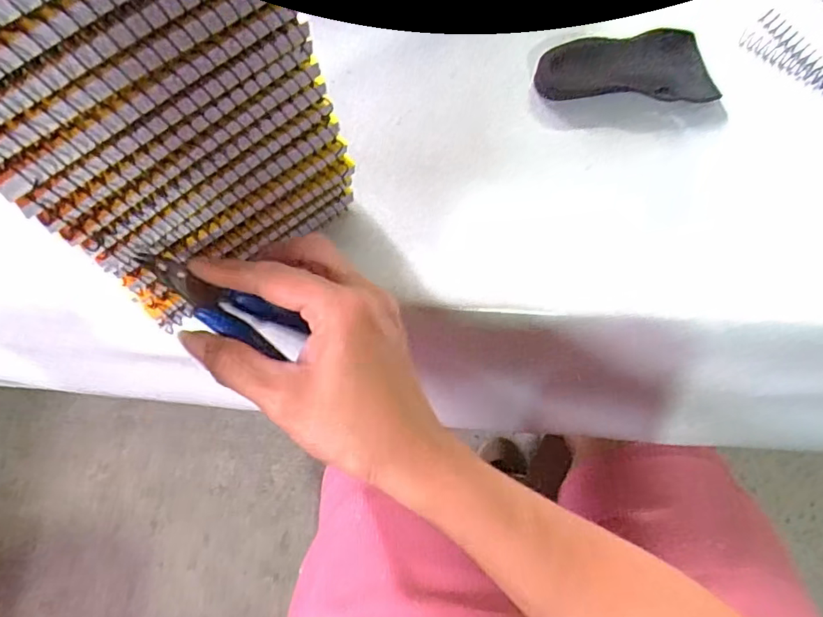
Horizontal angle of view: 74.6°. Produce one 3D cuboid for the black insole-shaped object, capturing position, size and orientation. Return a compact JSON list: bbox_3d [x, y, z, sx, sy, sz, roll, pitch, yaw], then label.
[{"bbox_3d":[0.142,-0.160,0.362,0.116,0.019,0.049,-1,70,-2],"label":"black insole-shaped object"}]

